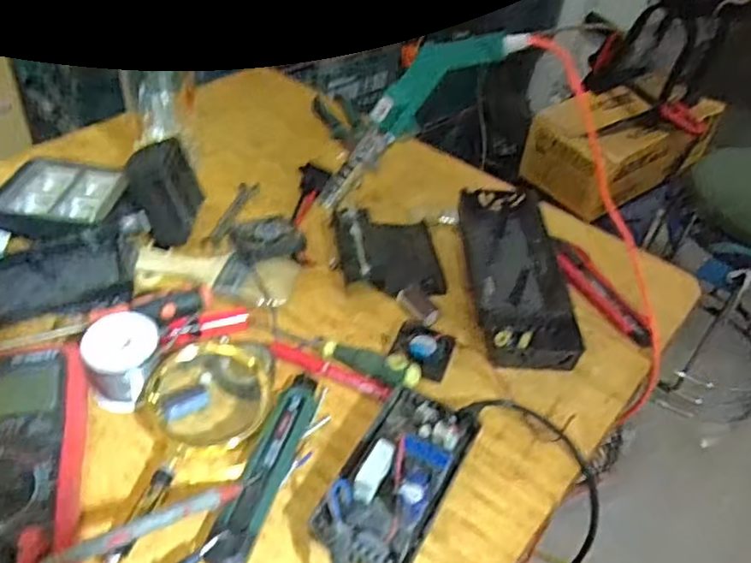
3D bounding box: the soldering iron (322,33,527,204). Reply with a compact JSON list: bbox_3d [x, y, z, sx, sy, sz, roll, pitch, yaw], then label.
[{"bbox_3d":[0.028,-0.150,0.579,0.045,0.225,0.026,33,29,-34],"label":"soldering iron"}]

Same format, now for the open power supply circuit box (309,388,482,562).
[{"bbox_3d":[0.015,0.133,0.448,0.068,0.052,0.140,23,45,17],"label":"open power supply circuit box"}]

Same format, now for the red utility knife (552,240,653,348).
[{"bbox_3d":[0.215,0.009,0.630,0.037,0.021,0.141,-13,46,-21],"label":"red utility knife"}]

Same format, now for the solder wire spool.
[{"bbox_3d":[-0.190,0.059,0.495,0.052,0.054,0.046,-13,46,-21],"label":"solder wire spool"}]

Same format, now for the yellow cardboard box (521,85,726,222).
[{"bbox_3d":[0.525,-0.308,1.411,0.346,0.165,0.232,-26,51,-31],"label":"yellow cardboard box"}]

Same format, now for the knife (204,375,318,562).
[{"bbox_3d":[-0.075,0.128,0.470,0.027,0.016,0.159,15,43,10],"label":"knife"}]

